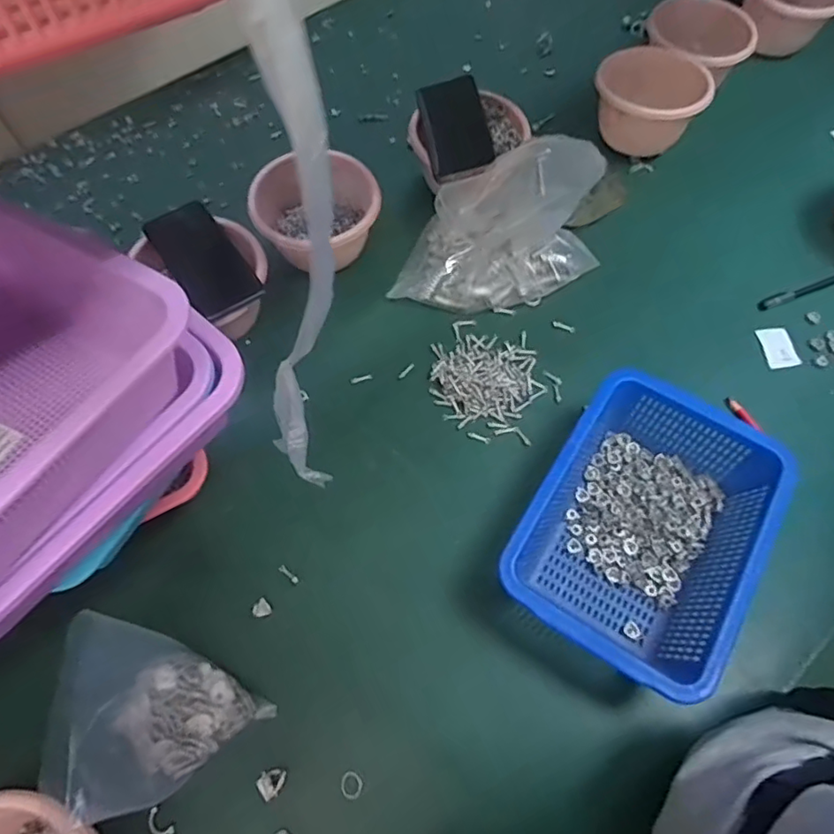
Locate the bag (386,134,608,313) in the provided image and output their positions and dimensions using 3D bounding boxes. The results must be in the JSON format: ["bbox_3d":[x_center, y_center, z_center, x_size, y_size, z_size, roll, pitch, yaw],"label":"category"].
[{"bbox_3d":[0.098,-0.232,0.680,0.256,0.148,0.148,-3,66,-2],"label":"bag"}]

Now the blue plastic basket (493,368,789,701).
[{"bbox_3d":[0.210,0.103,0.560,0.194,0.092,0.264,30,69,12],"label":"blue plastic basket"}]

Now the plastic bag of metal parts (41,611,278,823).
[{"bbox_3d":[-0.218,0.238,0.454,0.129,0.145,0.108,36,70,14],"label":"plastic bag of metal parts"}]

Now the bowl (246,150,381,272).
[{"bbox_3d":[-0.130,-0.248,0.712,0.141,0.091,0.134,0,66,-1],"label":"bowl"}]

